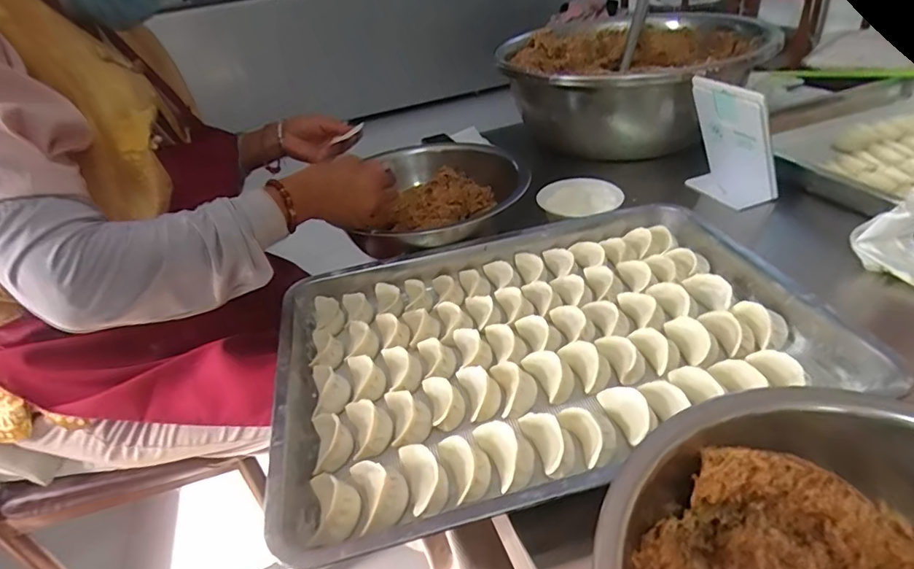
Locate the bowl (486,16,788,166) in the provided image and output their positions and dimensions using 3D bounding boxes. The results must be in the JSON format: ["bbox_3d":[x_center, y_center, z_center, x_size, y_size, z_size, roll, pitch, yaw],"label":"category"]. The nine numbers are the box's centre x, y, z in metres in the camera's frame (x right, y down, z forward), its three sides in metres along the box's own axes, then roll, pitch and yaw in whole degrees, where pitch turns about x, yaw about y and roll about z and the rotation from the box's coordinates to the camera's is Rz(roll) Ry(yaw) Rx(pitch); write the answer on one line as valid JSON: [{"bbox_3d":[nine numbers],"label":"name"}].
[{"bbox_3d":[0.308,-0.366,0.935,0.429,0.165,0.423,-5,36,4],"label":"bowl"}]

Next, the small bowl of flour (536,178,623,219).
[{"bbox_3d":[0.170,-0.116,0.699,0.107,0.029,0.103,-15,36,-10],"label":"small bowl of flour"}]

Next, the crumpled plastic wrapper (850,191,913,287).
[{"bbox_3d":[0.495,-0.043,0.528,0.084,0.068,0.097,-18,37,-14],"label":"crumpled plastic wrapper"}]

